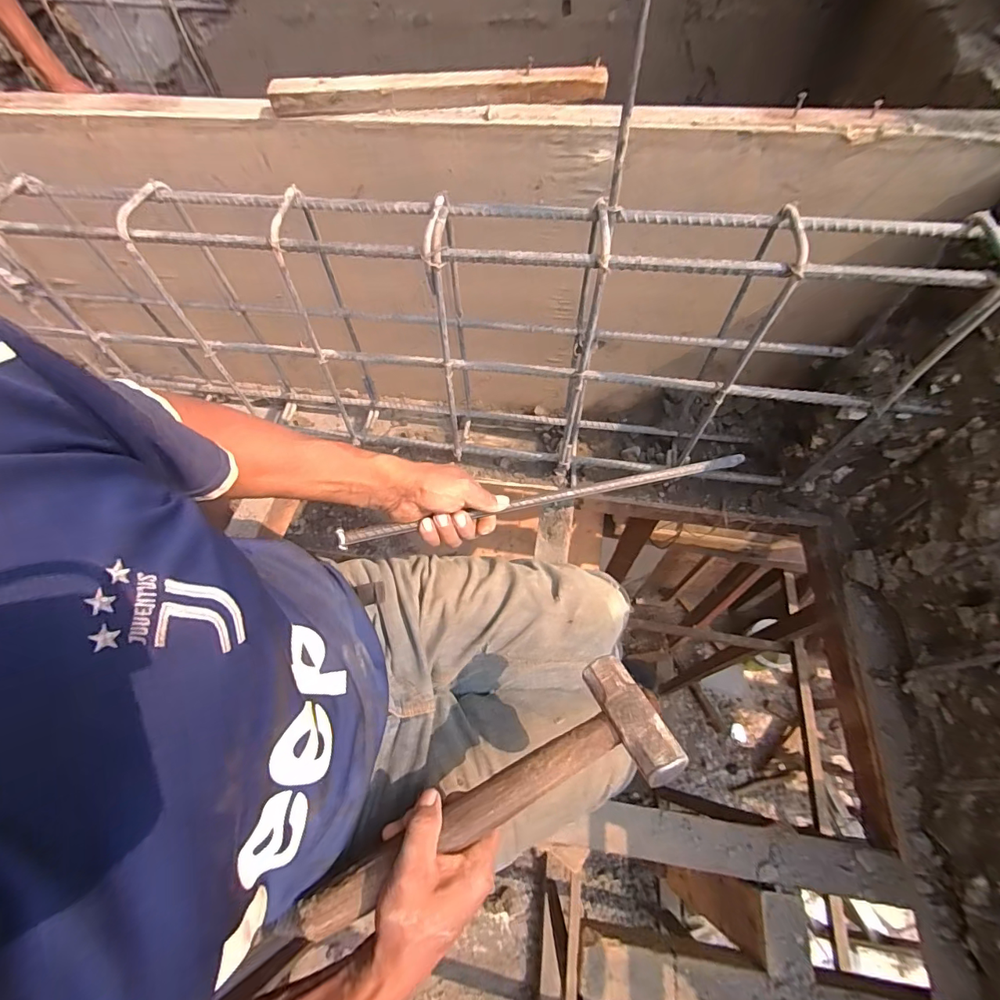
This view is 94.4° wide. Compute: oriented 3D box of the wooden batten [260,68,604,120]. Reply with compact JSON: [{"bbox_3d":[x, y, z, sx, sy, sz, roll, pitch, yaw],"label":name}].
[{"bbox_3d":[-0.066,-0.436,0.493,0.349,0.025,0.032,-3,61,1],"label":"wooden batten"}]

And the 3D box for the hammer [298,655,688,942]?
[{"bbox_3d":[-0.011,0.239,0.366,0.310,0.030,0.092,-28,63,-6],"label":"hammer"}]

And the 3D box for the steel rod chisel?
[{"bbox_3d":[0.080,-0.007,0.542,0.516,0.012,0.015,-11,60,-18],"label":"steel rod chisel"}]

